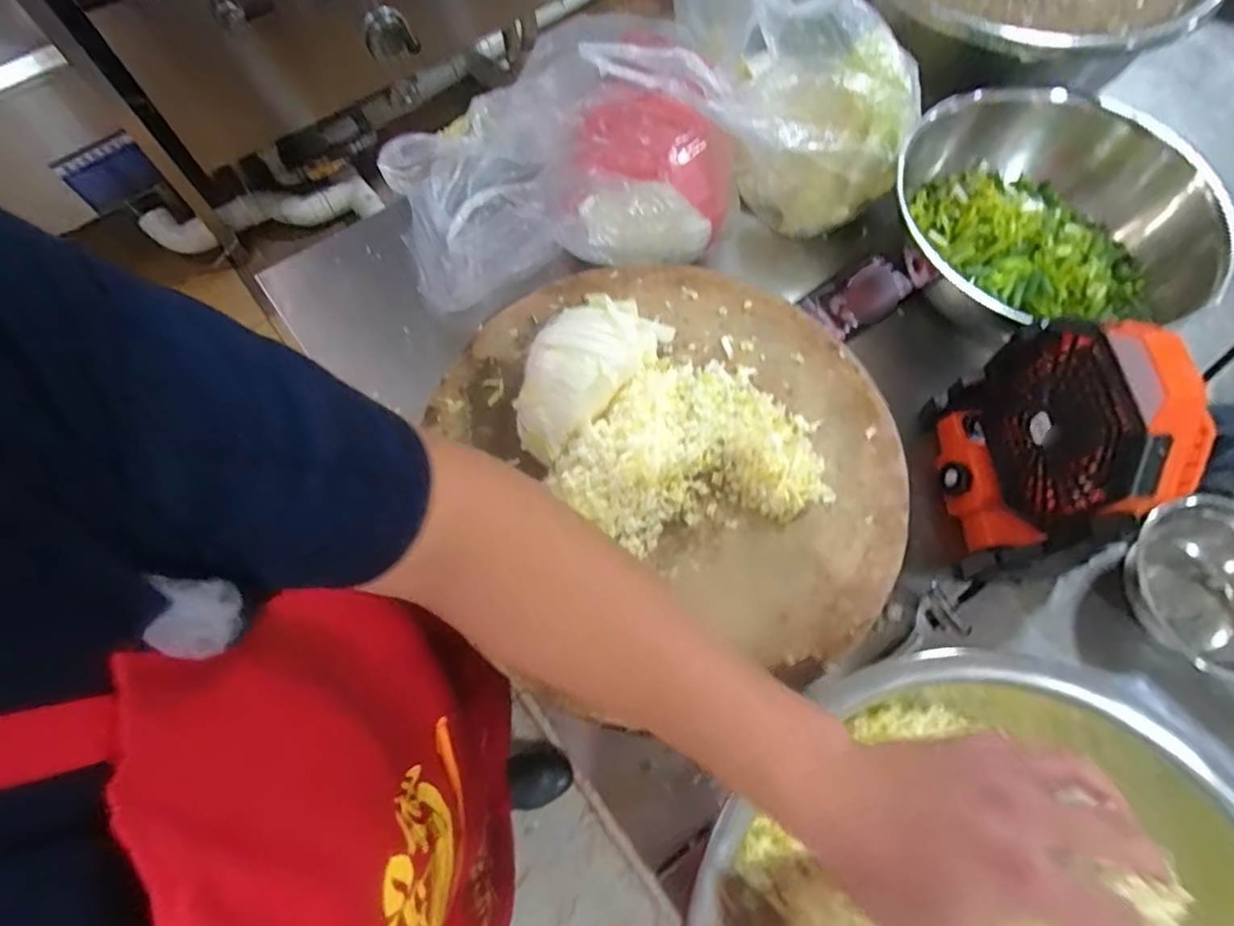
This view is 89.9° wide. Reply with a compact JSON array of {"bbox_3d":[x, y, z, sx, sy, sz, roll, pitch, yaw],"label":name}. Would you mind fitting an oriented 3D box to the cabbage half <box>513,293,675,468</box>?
[{"bbox_3d":[-0.031,-0.099,0.592,0.094,0.065,0.188,38,73,14],"label":"cabbage half"}]

